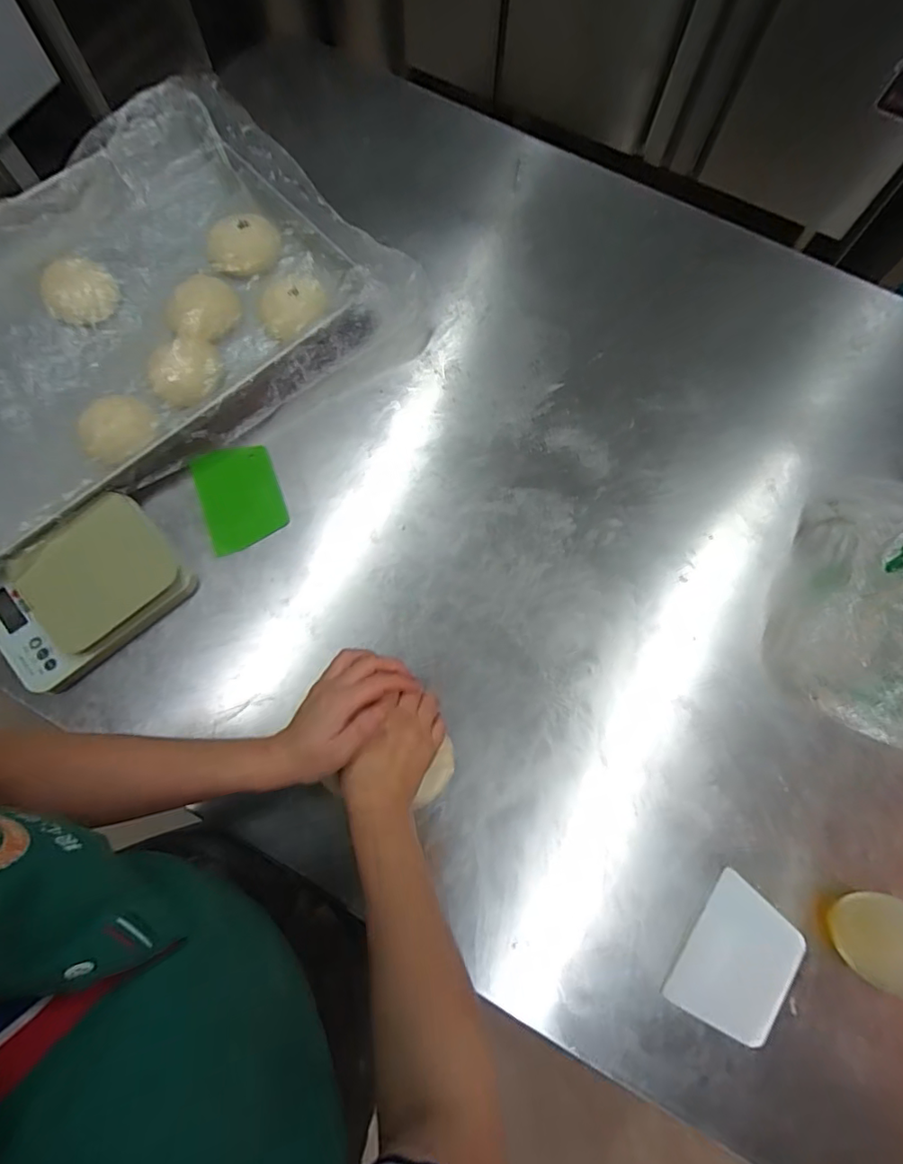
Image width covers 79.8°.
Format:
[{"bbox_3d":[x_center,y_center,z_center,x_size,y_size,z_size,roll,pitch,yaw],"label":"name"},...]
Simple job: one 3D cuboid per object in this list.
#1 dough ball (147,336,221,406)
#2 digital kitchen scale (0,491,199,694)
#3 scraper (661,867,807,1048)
[{"bbox_3d":[-0.315,-0.247,0.649,0.085,0.033,0.100,-33,79,-9],"label":"dough ball"},{"bbox_3d":[-0.396,0.010,0.581,0.187,0.033,0.149,-42,81,-11],"label":"digital kitchen scale"},{"bbox_3d":[0.276,0.364,0.519,0.088,0.008,0.127,32,76,22],"label":"scraper"}]

